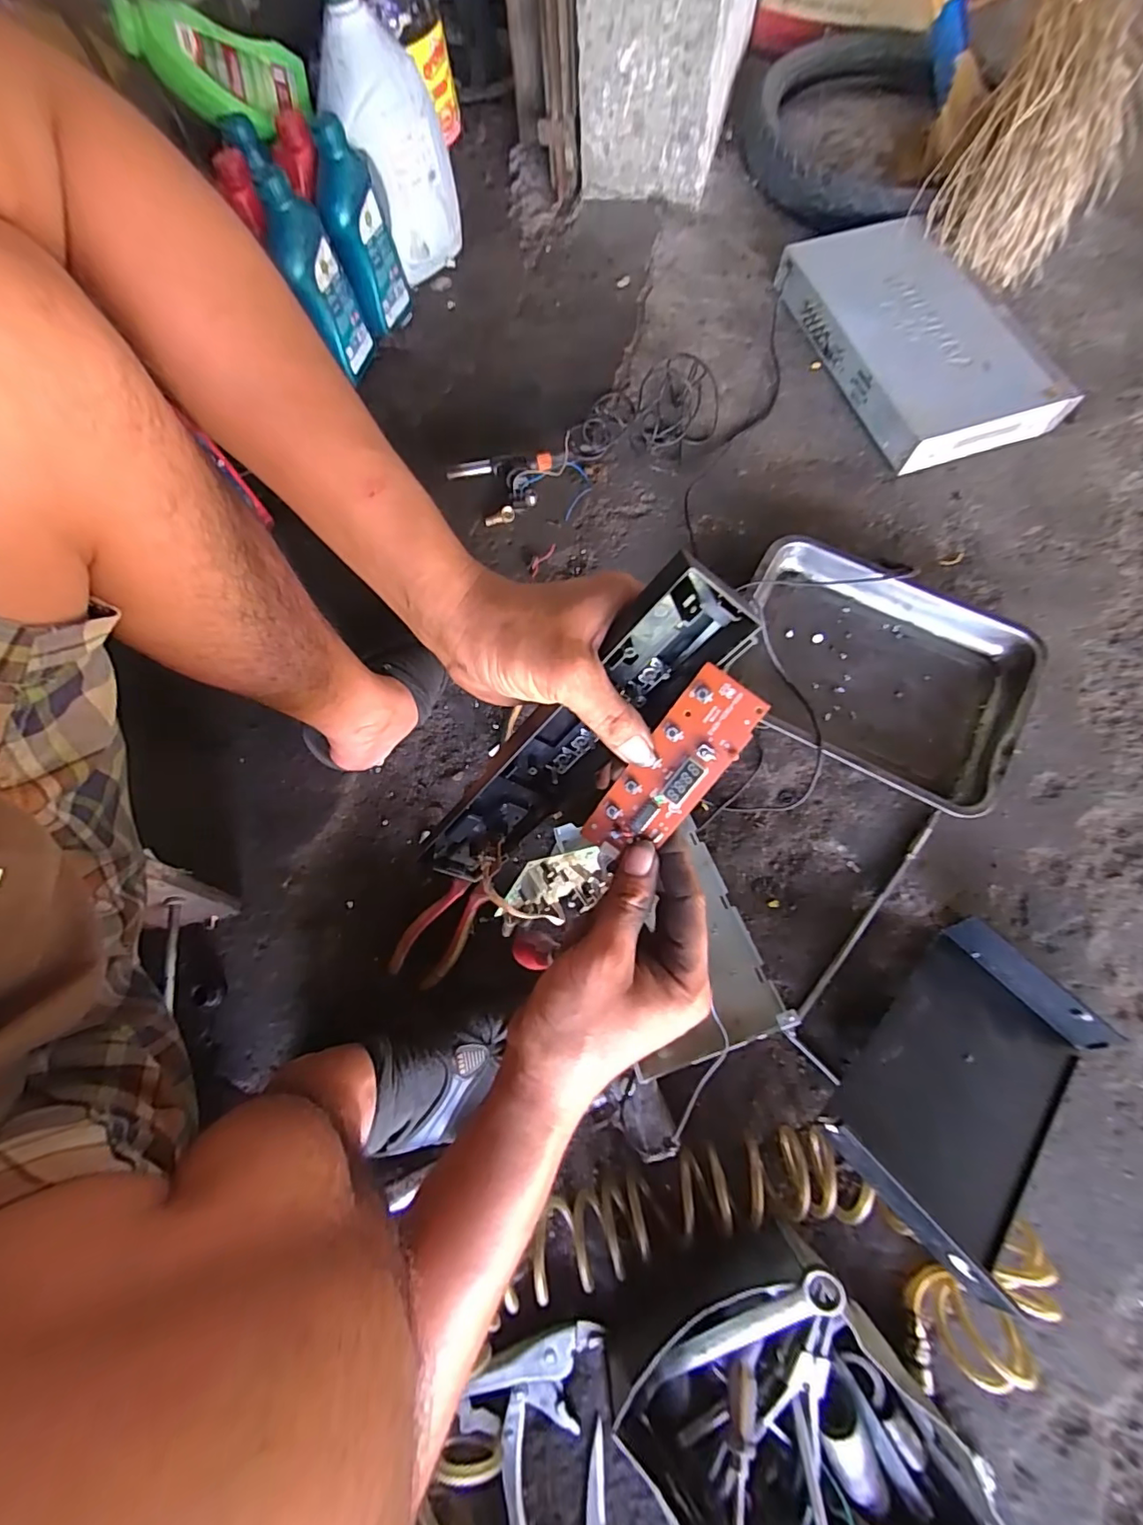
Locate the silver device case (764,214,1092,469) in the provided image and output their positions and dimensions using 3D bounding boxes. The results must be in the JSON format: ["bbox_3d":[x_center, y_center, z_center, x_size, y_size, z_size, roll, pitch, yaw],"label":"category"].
[{"bbox_3d":[0.522,-0.655,0.835,0.261,0.061,0.445,-22,73,-4],"label":"silver device case"}]

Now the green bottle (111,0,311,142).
[{"bbox_3d":[-0.484,-0.964,0.761,0.231,0.089,0.102,-27,71,-34],"label":"green bottle"}]

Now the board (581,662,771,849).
[{"bbox_3d":[0.053,0.006,0.292,0.043,0.009,0.115,43,112,14],"label":"board"}]

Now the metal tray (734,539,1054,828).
[{"bbox_3d":[0.377,-0.117,0.679,0.340,0.045,0.277,26,75,10],"label":"metal tray"}]

